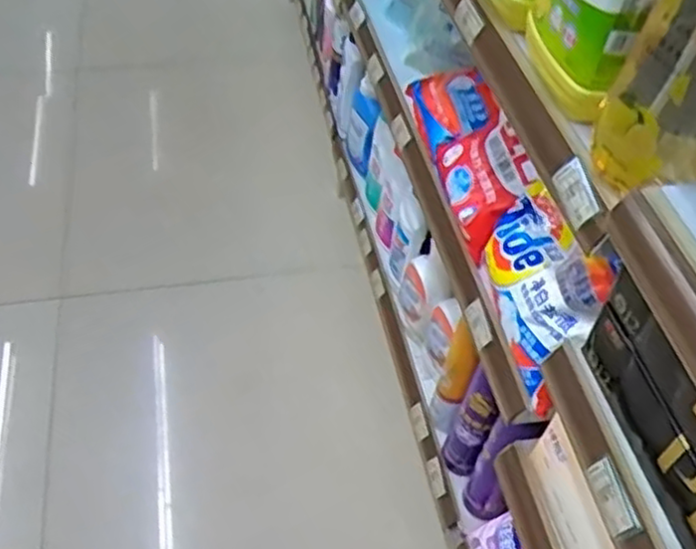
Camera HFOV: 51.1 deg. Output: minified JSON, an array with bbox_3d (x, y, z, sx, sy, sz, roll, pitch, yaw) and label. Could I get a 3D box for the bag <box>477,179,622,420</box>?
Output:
[{"bbox_3d":[0.207,0.012,0.789,0.069,0.140,0.219,-6,50,-9],"label":"bag"}]

